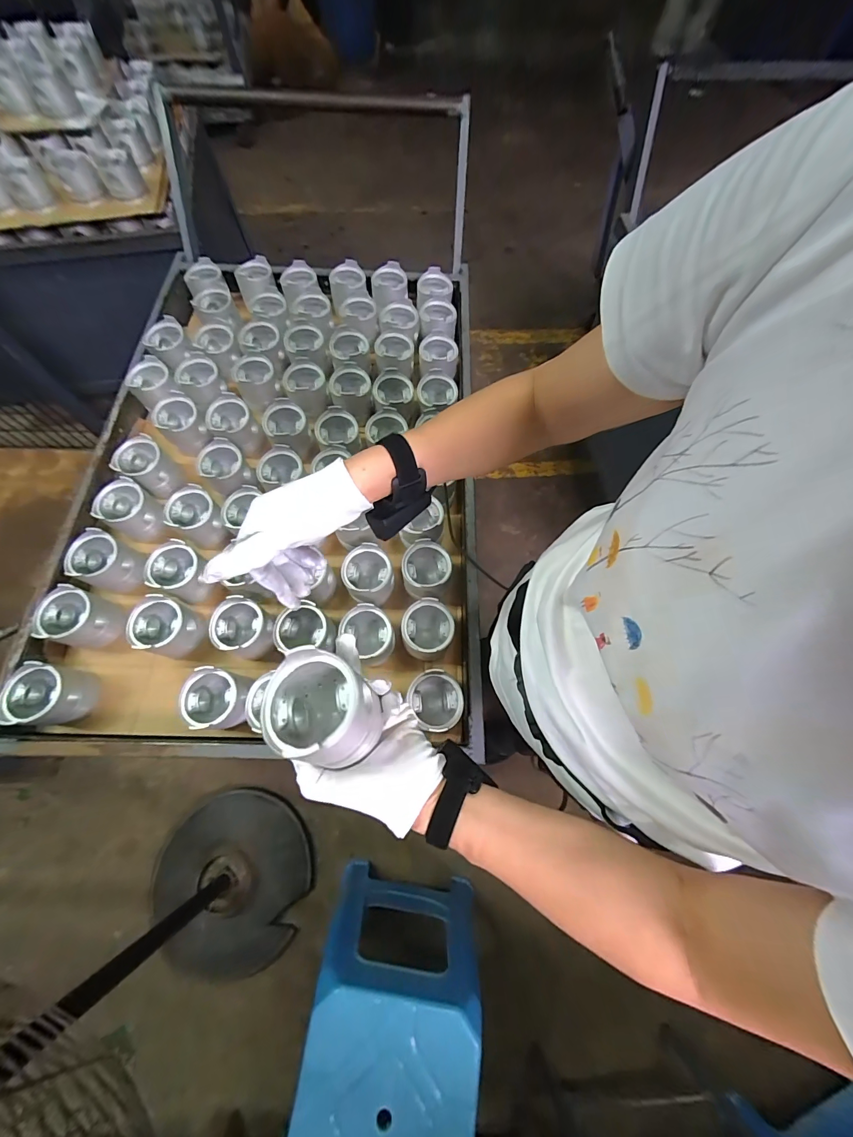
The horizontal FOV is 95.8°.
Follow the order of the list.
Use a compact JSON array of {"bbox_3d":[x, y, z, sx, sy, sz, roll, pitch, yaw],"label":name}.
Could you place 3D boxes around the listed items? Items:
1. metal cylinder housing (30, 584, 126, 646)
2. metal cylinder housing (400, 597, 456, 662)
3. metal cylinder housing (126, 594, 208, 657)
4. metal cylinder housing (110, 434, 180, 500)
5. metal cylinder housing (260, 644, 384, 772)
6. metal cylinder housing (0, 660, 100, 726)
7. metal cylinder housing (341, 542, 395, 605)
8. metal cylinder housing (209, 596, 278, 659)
[{"bbox_3d":[-0.580,0.086,0.651,0.079,0.091,0.087,8,68,2],"label":"metal cylinder housing"},{"bbox_3d":[0.001,0.108,0.652,0.085,0.098,0.093,32,70,11],"label":"metal cylinder housing"},{"bbox_3d":[-0.430,0.100,0.638,0.086,0.082,0.080,0,68,-1],"label":"metal cylinder housing"},{"bbox_3d":[-0.543,-0.195,0.756,0.086,0.085,0.080,-37,73,-15],"label":"metal cylinder housing"},{"bbox_3d":[-0.093,0.129,0.349,0.095,0.070,0.083,36,71,13],"label":"metal cylinder housing"},{"bbox_3d":[-0.581,0.197,0.598,0.074,0.083,0.086,22,69,8],"label":"metal cylinder housing"},{"bbox_3d":[-0.098,0.012,0.666,0.088,0.069,0.091,0,68,-1],"label":"metal cylinder housing"},{"bbox_3d":[-0.299,0.100,0.643,0.088,0.078,0.096,-21,70,-10],"label":"metal cylinder housing"}]

